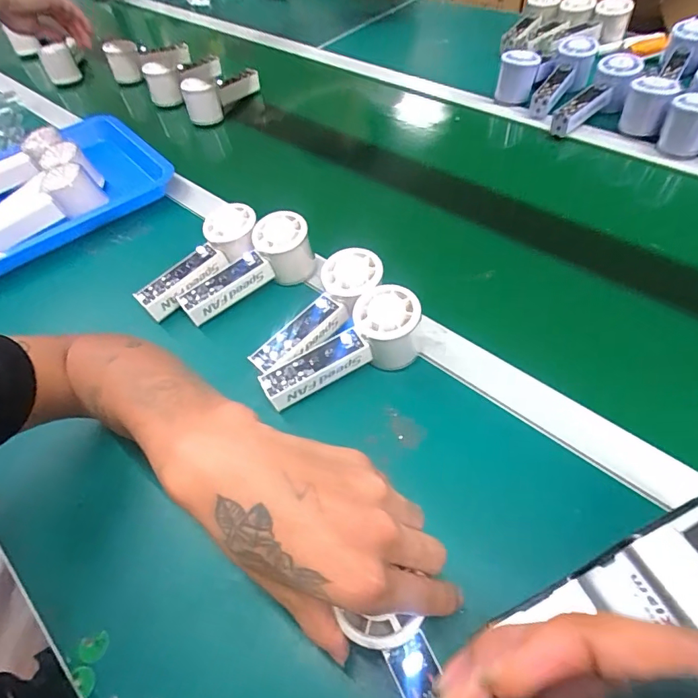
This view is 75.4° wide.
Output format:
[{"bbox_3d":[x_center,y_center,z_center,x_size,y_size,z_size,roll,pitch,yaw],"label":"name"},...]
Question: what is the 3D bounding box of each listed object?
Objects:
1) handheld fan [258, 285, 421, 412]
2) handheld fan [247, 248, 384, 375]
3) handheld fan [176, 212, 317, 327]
[{"bbox_3d":[-0.007,-0.002,0.400,0.149,0.062,0.058,-19,52,-7],"label":"handheld fan"},{"bbox_3d":[-0.028,-0.033,0.417,0.148,0.036,0.049,-46,61,-8],"label":"handheld fan"},{"bbox_3d":[-0.106,-0.083,0.468,0.146,0.066,0.049,-23,53,-11],"label":"handheld fan"}]

